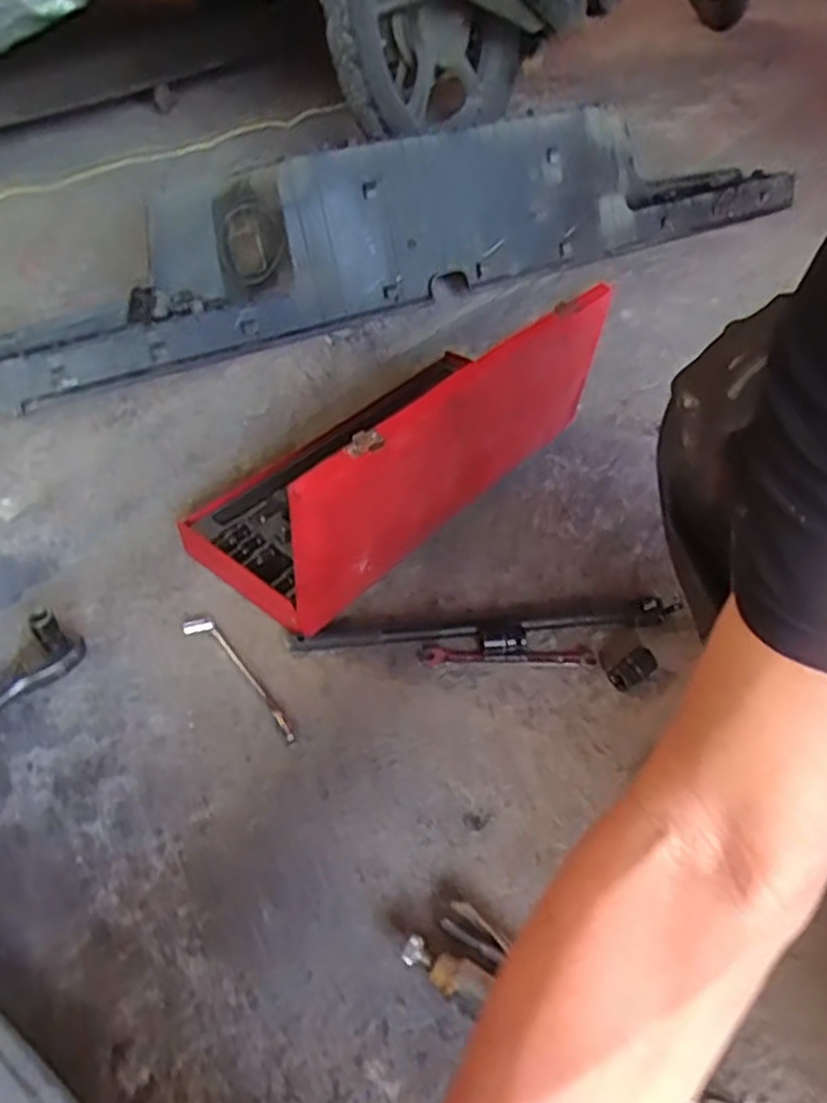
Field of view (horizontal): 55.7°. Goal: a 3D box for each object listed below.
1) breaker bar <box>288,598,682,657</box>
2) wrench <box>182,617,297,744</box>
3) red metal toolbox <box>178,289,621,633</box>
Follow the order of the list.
[{"bbox_3d":[0.066,0.071,0.728,0.360,0.017,0.022,-4,45,-3],"label":"breaker bar"},{"bbox_3d":[-0.154,0.111,0.700,0.027,0.011,0.166,-31,52,-27],"label":"wrench"},{"bbox_3d":[-0.030,-0.138,0.808,0.237,0.202,0.421,31,53,29],"label":"red metal toolbox"}]

